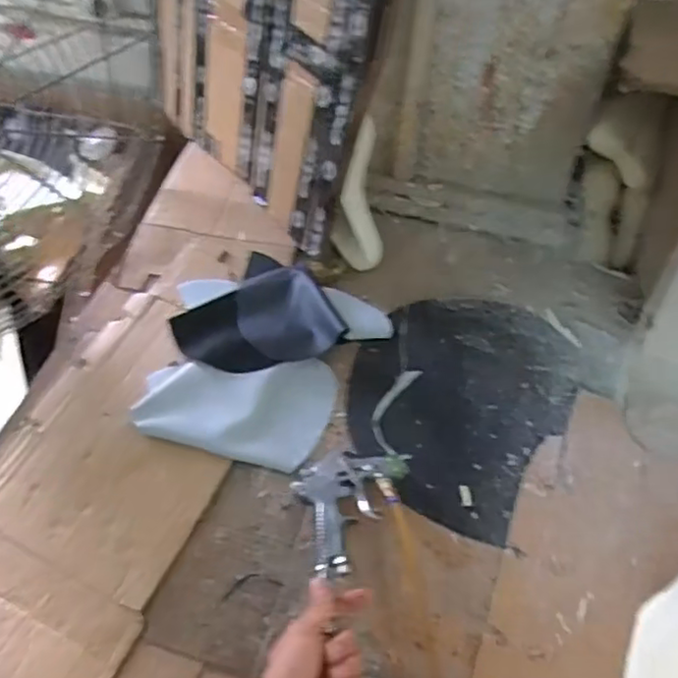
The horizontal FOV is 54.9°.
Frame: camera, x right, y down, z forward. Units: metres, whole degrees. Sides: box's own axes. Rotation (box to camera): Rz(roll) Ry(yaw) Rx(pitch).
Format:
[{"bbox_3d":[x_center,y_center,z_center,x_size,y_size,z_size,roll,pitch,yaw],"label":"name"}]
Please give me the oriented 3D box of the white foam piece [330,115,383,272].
[{"bbox_3d":[0.028,-0.203,0.936,0.069,0.216,0.055,2,26,3],"label":"white foam piece"}]

